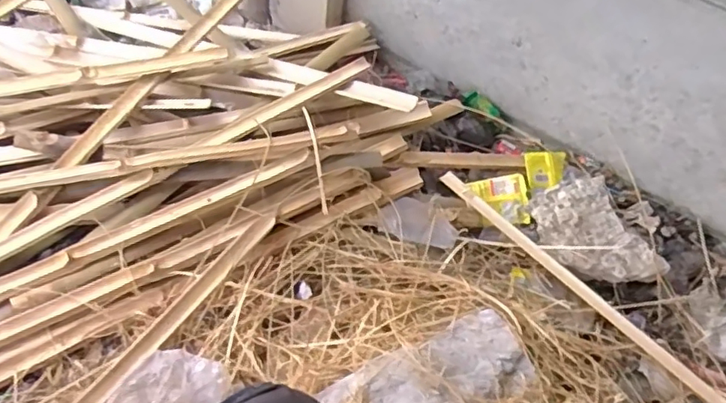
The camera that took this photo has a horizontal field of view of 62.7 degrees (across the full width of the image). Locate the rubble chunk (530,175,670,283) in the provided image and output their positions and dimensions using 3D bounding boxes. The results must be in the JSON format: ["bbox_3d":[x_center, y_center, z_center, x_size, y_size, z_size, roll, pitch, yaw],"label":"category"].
[{"bbox_3d":[0.419,0.059,1.081,0.161,0.068,0.223,-20,56,-23],"label":"rubble chunk"}]

